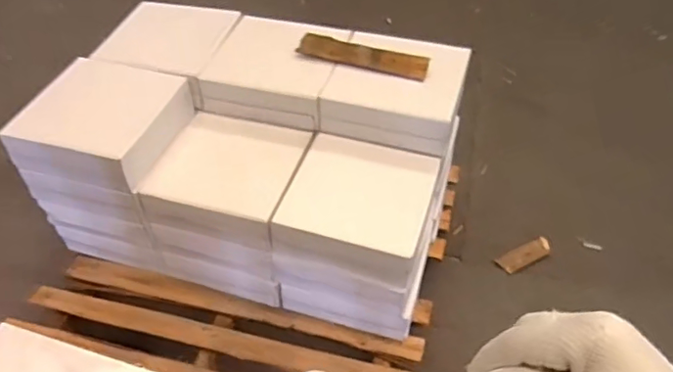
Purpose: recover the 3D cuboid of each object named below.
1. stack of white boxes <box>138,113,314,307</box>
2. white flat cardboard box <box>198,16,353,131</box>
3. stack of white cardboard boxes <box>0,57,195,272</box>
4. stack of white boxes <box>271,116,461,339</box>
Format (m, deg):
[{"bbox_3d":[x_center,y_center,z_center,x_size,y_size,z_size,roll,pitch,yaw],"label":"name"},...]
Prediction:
[{"bbox_3d":[-0.248,0.052,1.410,0.313,0.319,0.309,13,46,13],"label":"stack of white boxes"},{"bbox_3d":[-0.163,-0.311,1.459,0.326,0.105,0.317,11,46,11],"label":"white flat cardboard box"},{"bbox_3d":[-0.553,-0.060,1.427,0.320,0.377,0.322,11,46,11],"label":"stack of white cardboard boxes"},{"bbox_3d":[0.056,0.111,1.324,0.314,0.280,0.302,14,46,14],"label":"stack of white boxes"}]

